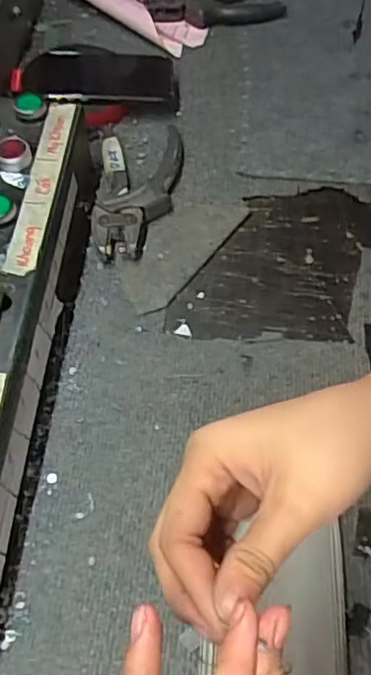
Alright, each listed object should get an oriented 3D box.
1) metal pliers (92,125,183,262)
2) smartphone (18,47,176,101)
[{"bbox_3d":[-0.044,-0.146,0.590,0.077,0.033,0.159,1,60,0],"label":"metal pliers"},{"bbox_3d":[-0.088,-0.274,0.649,0.161,0.022,0.082,-2,56,-10],"label":"smartphone"}]

